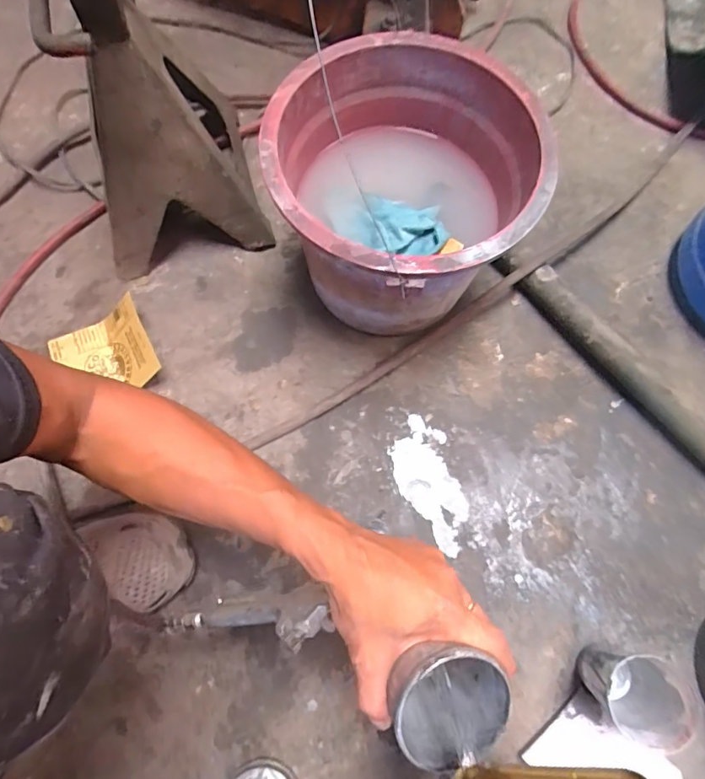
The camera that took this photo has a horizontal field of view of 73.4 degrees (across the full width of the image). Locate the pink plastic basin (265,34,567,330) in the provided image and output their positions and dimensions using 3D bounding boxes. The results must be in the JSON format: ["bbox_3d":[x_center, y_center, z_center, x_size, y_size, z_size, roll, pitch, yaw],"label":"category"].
[{"bbox_3d":[0.046,-0.203,0.540,0.258,0.226,0.265,1,72,-2],"label":"pink plastic basin"}]

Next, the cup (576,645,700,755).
[{"bbox_3d":[0.267,0.292,0.470,0.072,0.110,0.075,0,73,-1],"label":"cup"}]

